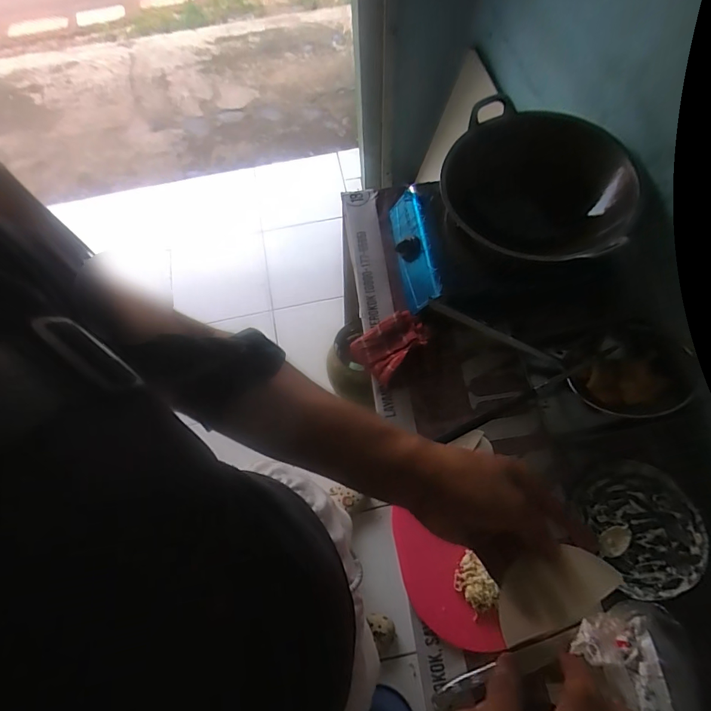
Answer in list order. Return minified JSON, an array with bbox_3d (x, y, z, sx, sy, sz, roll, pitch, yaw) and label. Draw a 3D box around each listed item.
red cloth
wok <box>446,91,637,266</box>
[{"bbox_3d":[0.065,-0.025,0.815,0.136,0.034,0.103,-40,70,-14],"label":"red cloth"},{"bbox_3d":[0.314,-0.294,0.755,0.340,0.120,0.254,36,72,17],"label":"wok"}]

